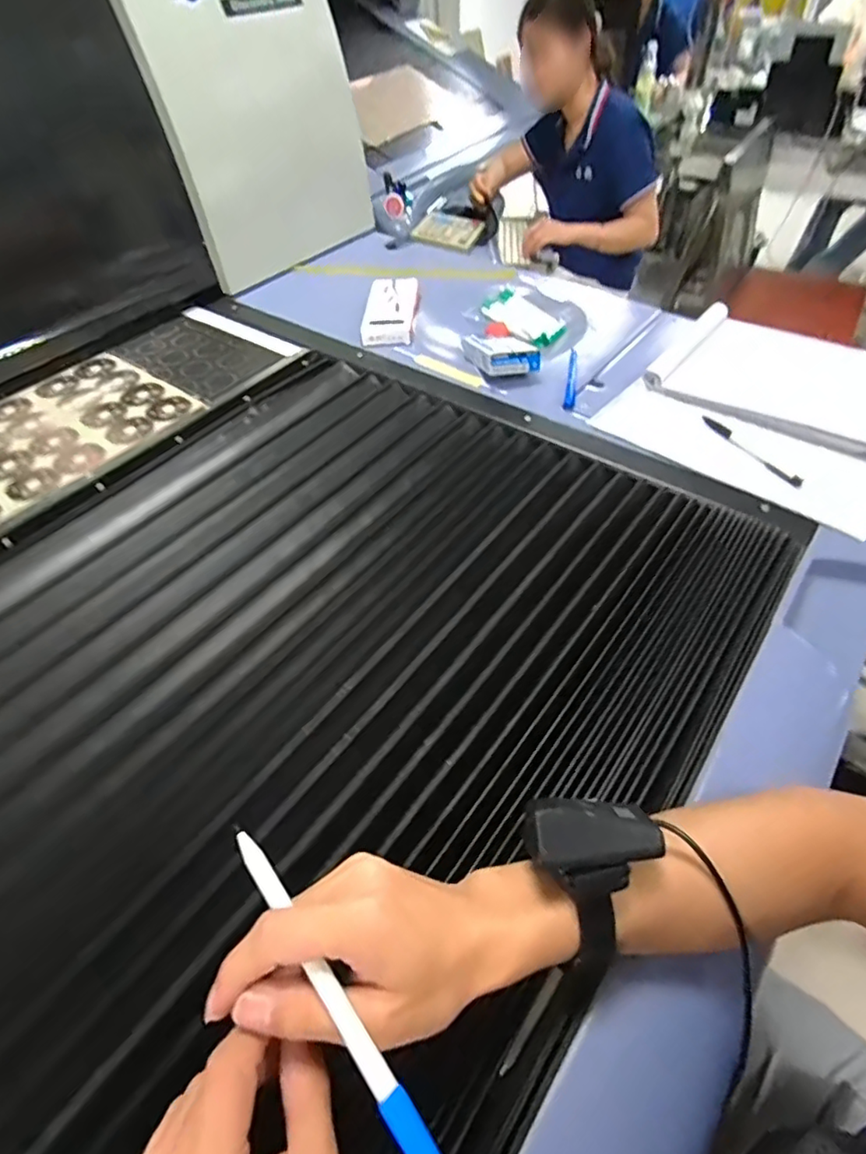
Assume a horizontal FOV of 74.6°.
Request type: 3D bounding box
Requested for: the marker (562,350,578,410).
[{"bbox_3d":[0.180,-0.258,0.739,0.014,0.014,0.125,9,50,9],"label":"marker"}]

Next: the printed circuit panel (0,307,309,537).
[{"bbox_3d":[-0.496,-0.170,0.709,0.261,0.008,0.677,31,58,25],"label":"printed circuit panel"}]

